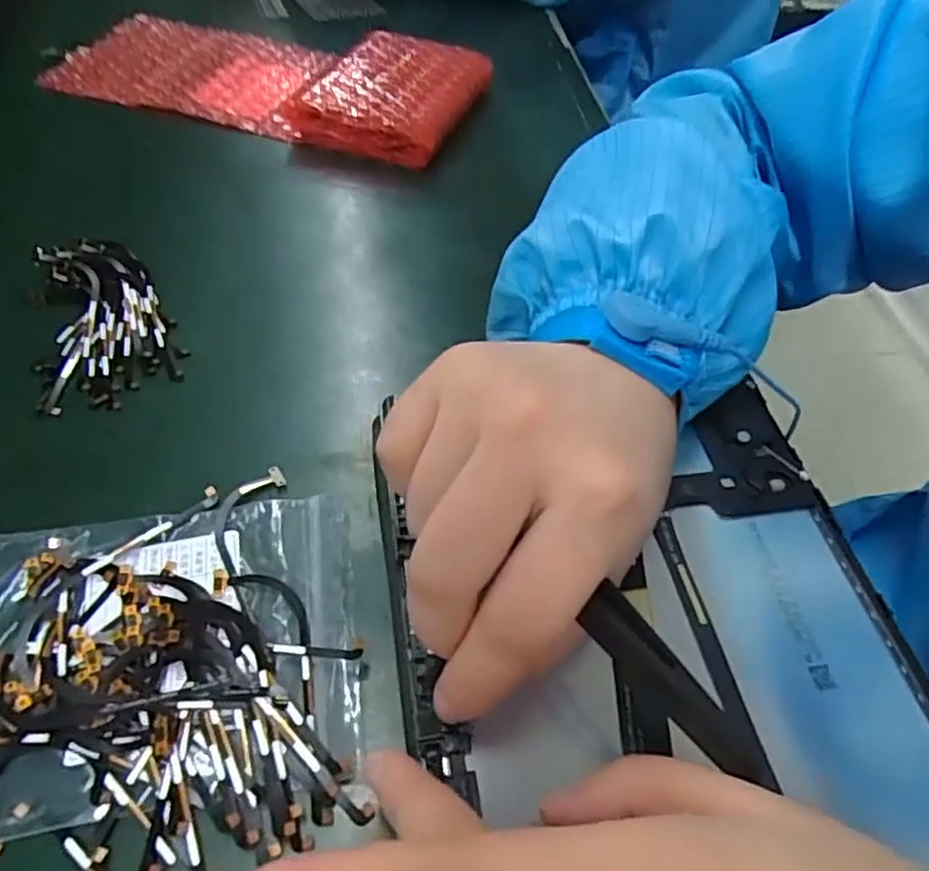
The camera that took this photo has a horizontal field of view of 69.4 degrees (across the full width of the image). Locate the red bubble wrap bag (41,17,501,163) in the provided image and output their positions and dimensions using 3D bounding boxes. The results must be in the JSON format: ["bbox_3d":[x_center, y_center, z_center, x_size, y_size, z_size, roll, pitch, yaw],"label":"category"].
[{"bbox_3d":[-0.131,-0.243,0.452,0.274,0.032,0.118,14,52,9],"label":"red bubble wrap bag"}]

